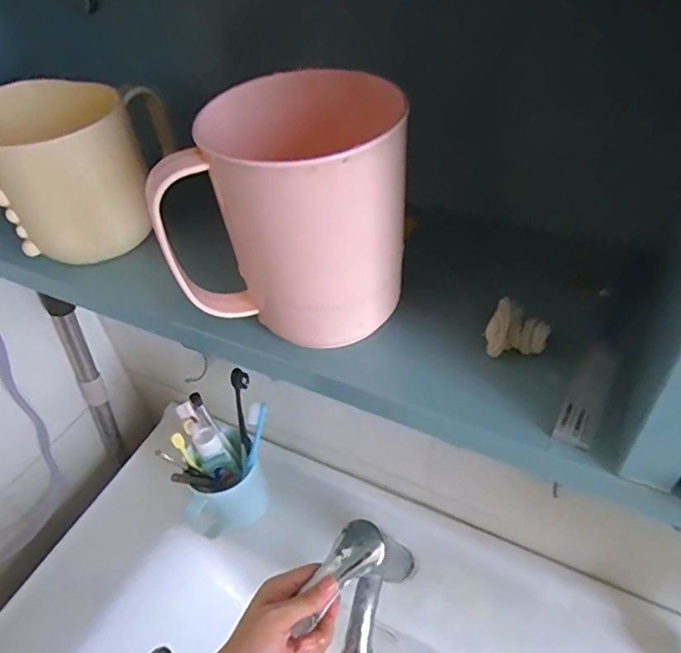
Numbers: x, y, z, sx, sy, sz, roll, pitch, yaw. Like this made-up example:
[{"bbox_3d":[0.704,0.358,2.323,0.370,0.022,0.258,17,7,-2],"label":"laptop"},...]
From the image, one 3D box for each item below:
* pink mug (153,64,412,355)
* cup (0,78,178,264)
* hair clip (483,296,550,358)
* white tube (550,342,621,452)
[{"bbox_3d":[-0.019,-0.047,0.232,0.093,0.097,0.077,5,46,11],"label":"pink mug"},{"bbox_3d":[-0.141,-0.090,0.299,0.093,0.069,0.078,-13,45,-8],"label":"cup"},{"bbox_3d":[0.075,0.003,0.232,0.023,0.020,0.018,20,50,23],"label":"hair clip"},{"bbox_3d":[0.102,0.026,0.223,0.014,0.004,0.056,22,51,25],"label":"white tube"}]

